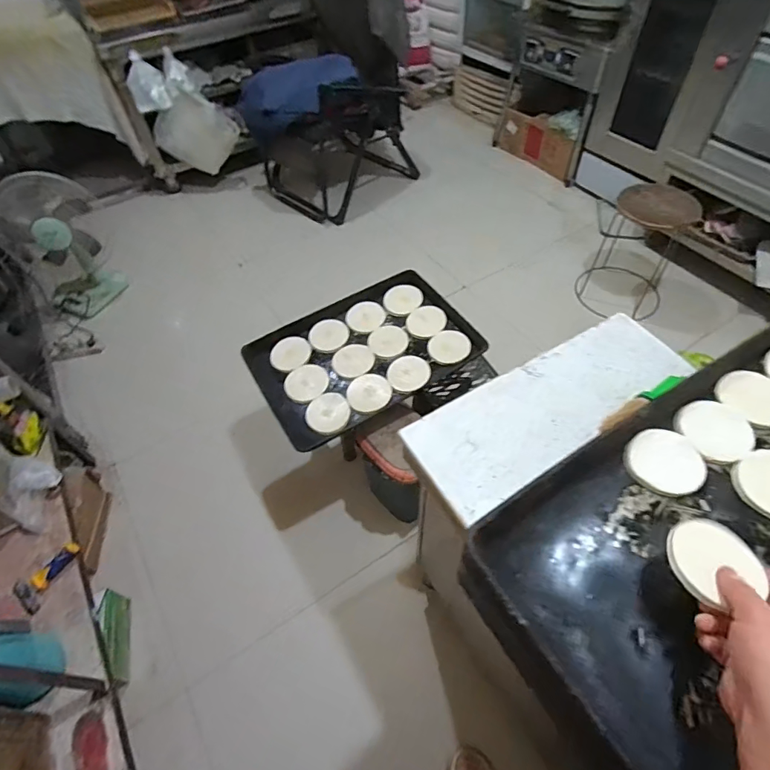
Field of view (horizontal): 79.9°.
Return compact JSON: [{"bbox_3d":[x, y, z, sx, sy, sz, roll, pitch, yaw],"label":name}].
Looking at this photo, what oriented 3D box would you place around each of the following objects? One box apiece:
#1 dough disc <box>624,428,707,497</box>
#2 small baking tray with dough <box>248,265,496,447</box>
[{"bbox_3d":[0.338,0.091,0.553,0.089,0.011,0.082,-1,53,2],"label":"dough disc"},{"bbox_3d":[-0.062,-0.096,1.267,0.580,0.065,0.427,-28,57,-17],"label":"small baking tray with dough"}]

